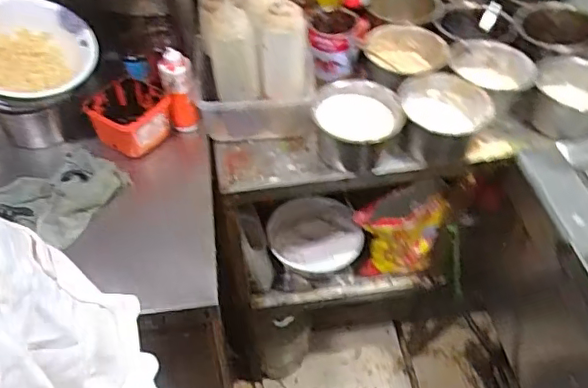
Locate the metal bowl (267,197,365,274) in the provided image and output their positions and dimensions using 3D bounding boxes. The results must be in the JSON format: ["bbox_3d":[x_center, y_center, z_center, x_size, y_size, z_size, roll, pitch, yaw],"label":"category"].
[{"bbox_3d":[0.048,0.099,1.321,0.203,0.090,0.189,0,48,0],"label":"metal bowl"}]

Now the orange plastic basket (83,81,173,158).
[{"bbox_3d":[-0.294,-0.133,1.033,0.128,0.082,0.111,-35,57,-27],"label":"orange plastic basket"}]

